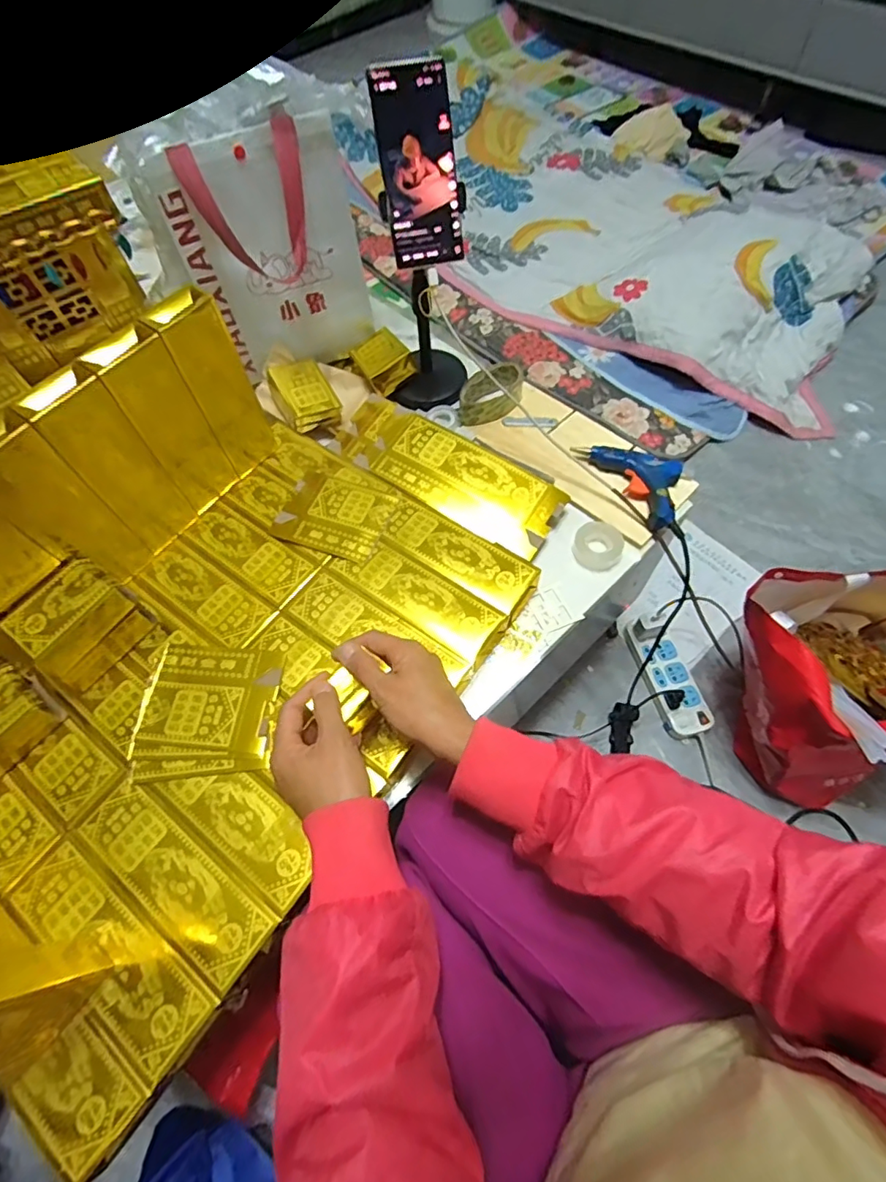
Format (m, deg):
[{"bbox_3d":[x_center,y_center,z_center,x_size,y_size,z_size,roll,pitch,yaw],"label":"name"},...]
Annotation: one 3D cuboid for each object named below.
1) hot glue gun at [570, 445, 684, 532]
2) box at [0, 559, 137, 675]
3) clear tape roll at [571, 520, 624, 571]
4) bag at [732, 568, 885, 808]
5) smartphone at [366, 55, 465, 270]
[{"bbox_3d":[0.235,-0.141,0.630,0.079,0.030,0.145,-31,64,-14],"label":"hot glue gun"},{"bbox_3d":[-0.350,0.028,0.510,0.064,0.069,0.096,30,67,17],"label":"box"},{"bbox_3d":[0.178,-0.054,0.600,0.052,0.019,0.060,26,66,16],"label":"clear tape roll"},{"bbox_3d":[0.599,0.126,0.761,0.352,0.314,0.261,-8,61,-2],"label":"bag"},{"bbox_3d":[-0.023,-0.401,0.508,0.070,0.153,0.010,-13,33,-4],"label":"smartphone"}]

